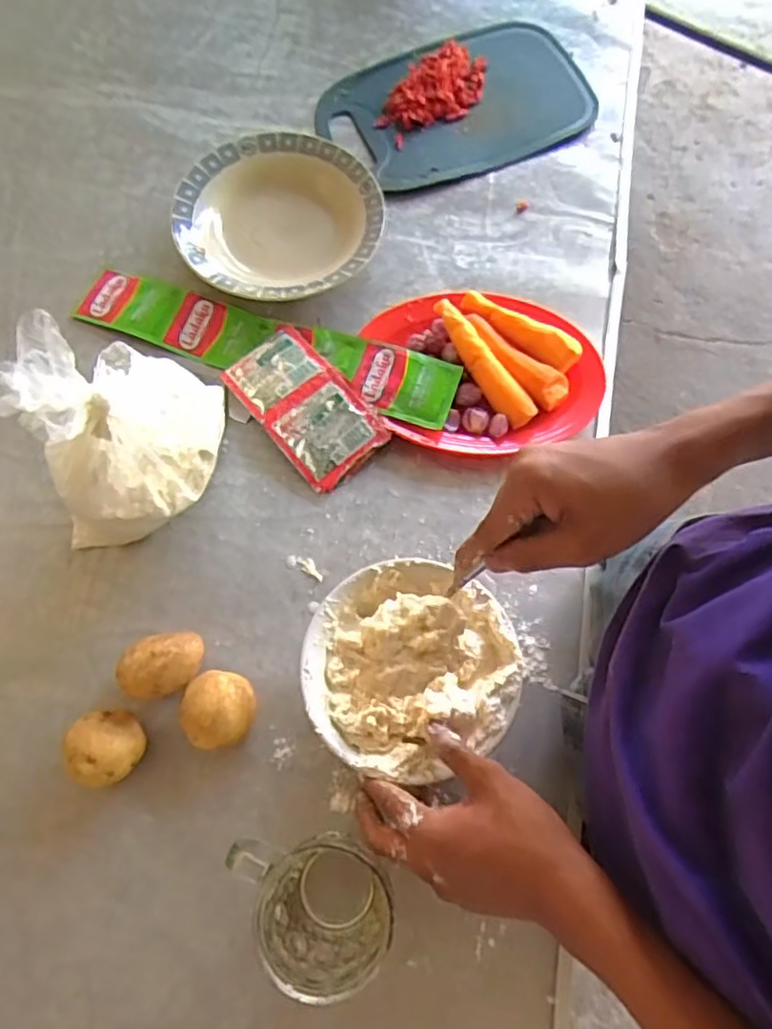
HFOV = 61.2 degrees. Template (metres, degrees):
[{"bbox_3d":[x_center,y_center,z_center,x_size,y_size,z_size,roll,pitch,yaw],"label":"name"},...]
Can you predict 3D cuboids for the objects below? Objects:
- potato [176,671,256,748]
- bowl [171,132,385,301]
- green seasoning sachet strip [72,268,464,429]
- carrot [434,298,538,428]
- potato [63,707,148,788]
[{"bbox_3d":[-0.124,0.145,0.488,0.051,0.044,0.053,17,72,5],"label":"potato"},{"bbox_3d":[-0.107,-0.290,0.647,0.193,0.046,0.192,0,72,0],"label":"bowl"},{"bbox_3d":[-0.116,-0.162,0.605,0.368,0.024,0.065,19,72,6],"label":"green seasoning sachet strip"},{"bbox_3d":[0.087,-0.138,0.594,0.028,0.032,0.136,-35,75,-11],"label":"carrot"},{"bbox_3d":[-0.203,0.170,0.479,0.050,0.040,0.050,0,72,0],"label":"potato"}]

